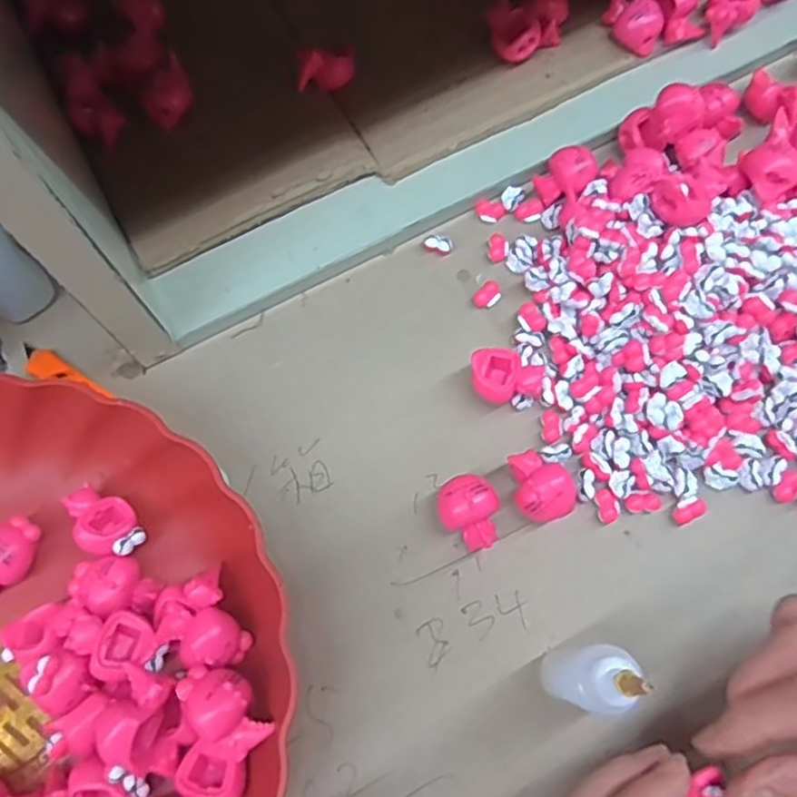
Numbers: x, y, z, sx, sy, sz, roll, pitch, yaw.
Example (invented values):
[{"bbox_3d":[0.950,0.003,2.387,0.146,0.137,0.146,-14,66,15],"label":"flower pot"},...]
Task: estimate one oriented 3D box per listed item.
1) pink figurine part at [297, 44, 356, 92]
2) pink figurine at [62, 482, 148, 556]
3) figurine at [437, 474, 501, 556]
[{"bbox_3d":[-0.037,-0.176,0.369,0.034,0.025,0.017,-25,72,-7],"label":"pink figurine part"},{"bbox_3d":[-0.128,0.053,0.301,0.022,0.014,0.035,-34,73,-10],"label":"pink figurine"},{"bbox_3d":[0.031,0.050,0.303,0.026,0.021,0.030,-28,72,-8],"label":"figurine"}]

